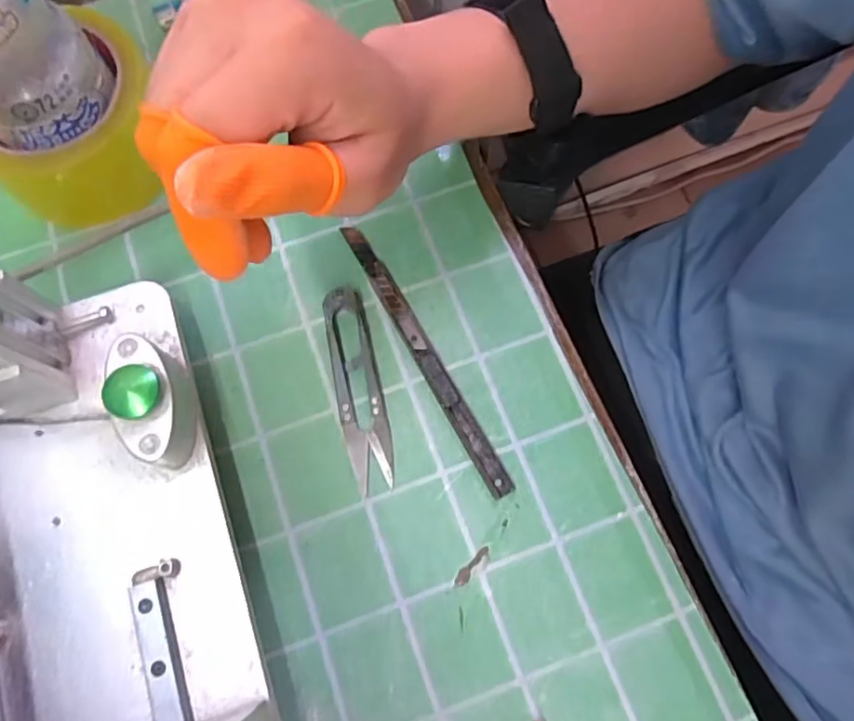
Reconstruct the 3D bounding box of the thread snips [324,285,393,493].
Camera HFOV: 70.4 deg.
[{"bbox_3d":[-0.035,0.012,0.300,0.022,0.009,0.099,-13,73,-6],"label":"thread snips"}]

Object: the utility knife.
[{"bbox_3d":[-0.002,-0.004,0.305,0.012,0.007,0.158,-27,75,-10],"label":"utility knife"}]

